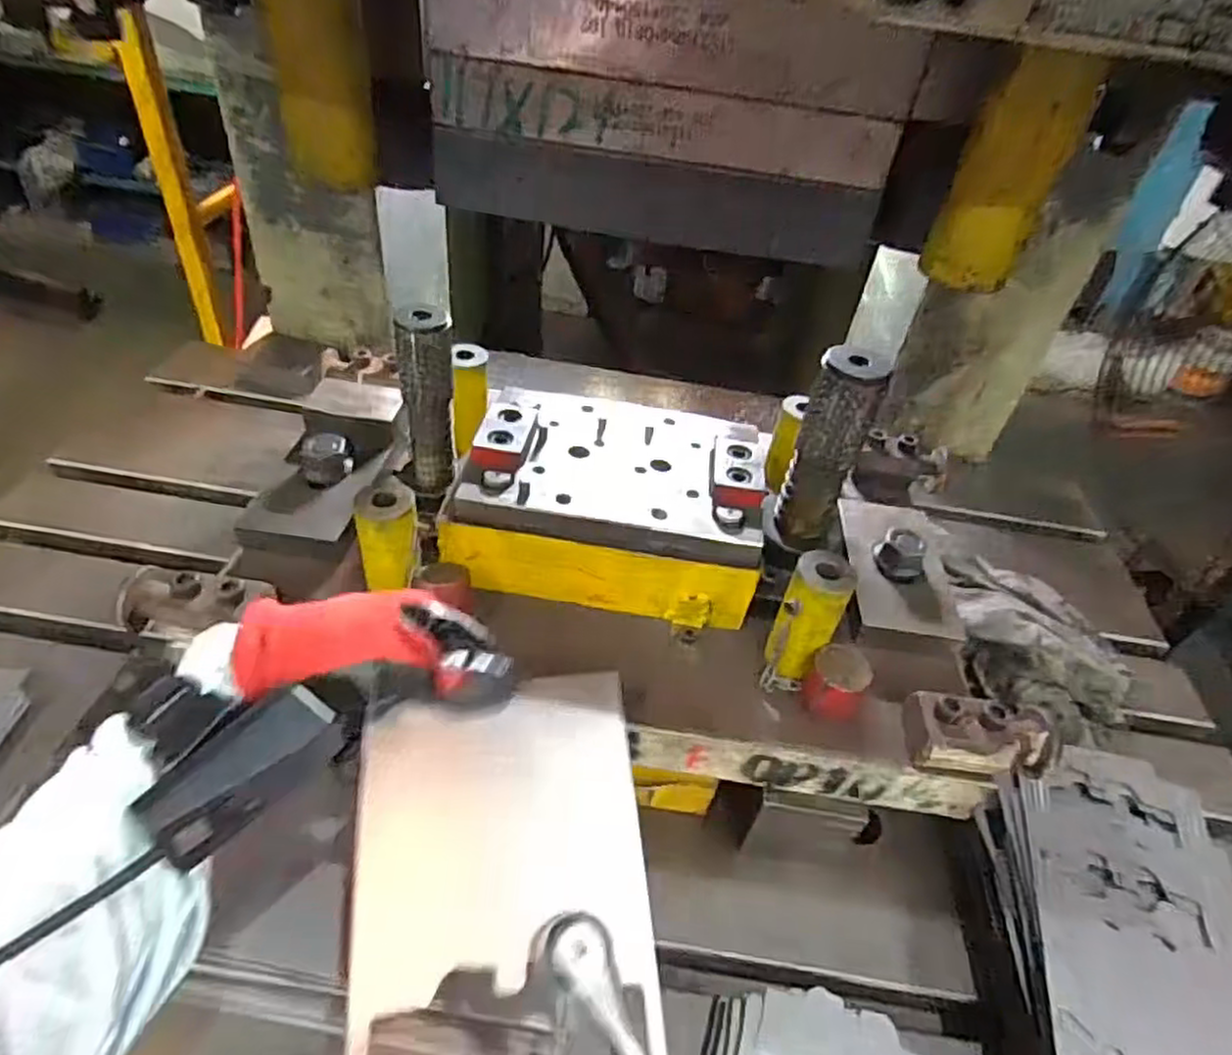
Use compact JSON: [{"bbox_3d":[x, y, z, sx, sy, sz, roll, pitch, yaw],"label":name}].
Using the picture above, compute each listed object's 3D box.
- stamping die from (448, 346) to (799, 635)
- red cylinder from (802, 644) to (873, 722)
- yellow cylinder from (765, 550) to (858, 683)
[{"bbox_3d":[-0.003,-0.028,0.582,0.231,0.092,0.174,8,41,0],"label":"stamping die"},{"bbox_3d":[0.148,0.106,0.483,0.039,0.036,0.039,4,41,-4],"label":"red cylinder"},{"bbox_3d":[0.132,0.063,0.498,0.038,0.092,0.034,21,43,15],"label":"yellow cylinder"}]

